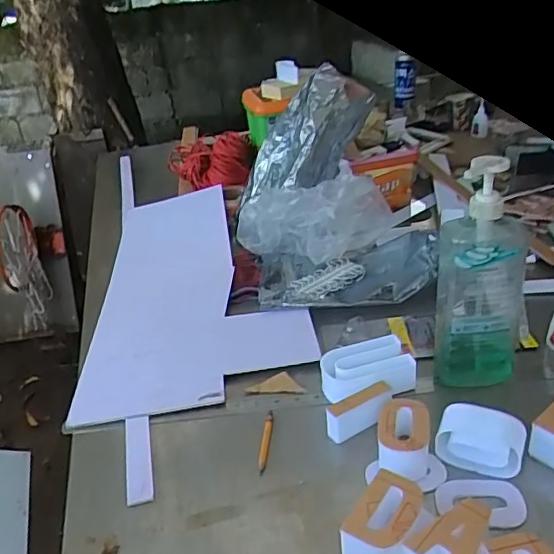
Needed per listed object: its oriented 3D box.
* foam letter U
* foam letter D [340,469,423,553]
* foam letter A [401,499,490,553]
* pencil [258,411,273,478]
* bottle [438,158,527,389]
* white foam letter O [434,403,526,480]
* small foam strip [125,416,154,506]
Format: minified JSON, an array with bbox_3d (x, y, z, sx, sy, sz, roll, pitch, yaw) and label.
[{"bbox_3d":[0.113,0.117,0.729,0.116,0.044,0.067,-7,29,0],"label":"foam letter U"},{"bbox_3d":[0.100,0.229,0.535,0.052,0.042,0.086,12,35,30],"label":"foam letter D"},{"bbox_3d":[0.150,0.240,0.511,0.059,0.044,0.087,15,36,33],"label":"foam letter A"},{"bbox_3d":[-0.013,0.191,0.670,0.010,0.004,0.090,-2,30,9],"label":"pencil"},{"bbox_3d":[0.238,0.000,0.682,0.100,0.272,0.078,6,32,21],"label":"bottle"},{"bbox_3d":[0.215,0.175,0.612,0.086,0.052,0.046,7,32,23],"label":"white foam letter O"},{"bbox_3d":[-0.159,0.208,0.663,0.029,0.012,0.123,-11,30,-8],"label":"small foam strip"}]

